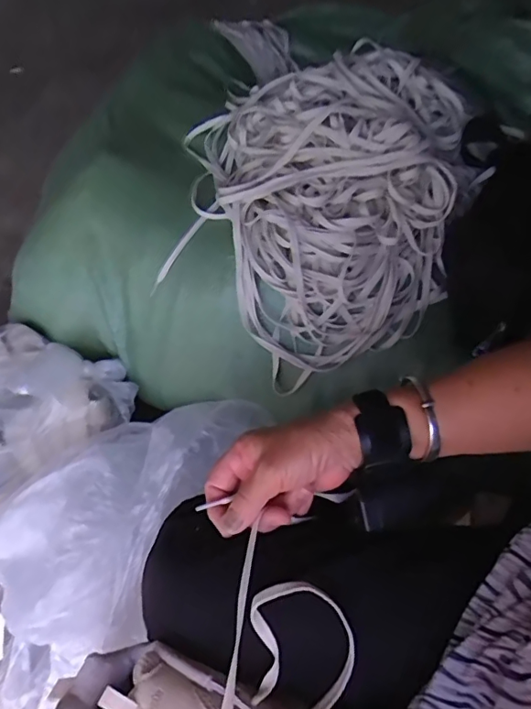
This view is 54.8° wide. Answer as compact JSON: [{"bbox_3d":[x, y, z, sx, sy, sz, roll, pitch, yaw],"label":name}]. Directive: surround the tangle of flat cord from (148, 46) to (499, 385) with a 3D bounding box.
[{"bbox_3d":[0.047,-0.179,0.589,0.337,0.159,0.339,-2,59,3],"label":"tangle of flat cord"}]

